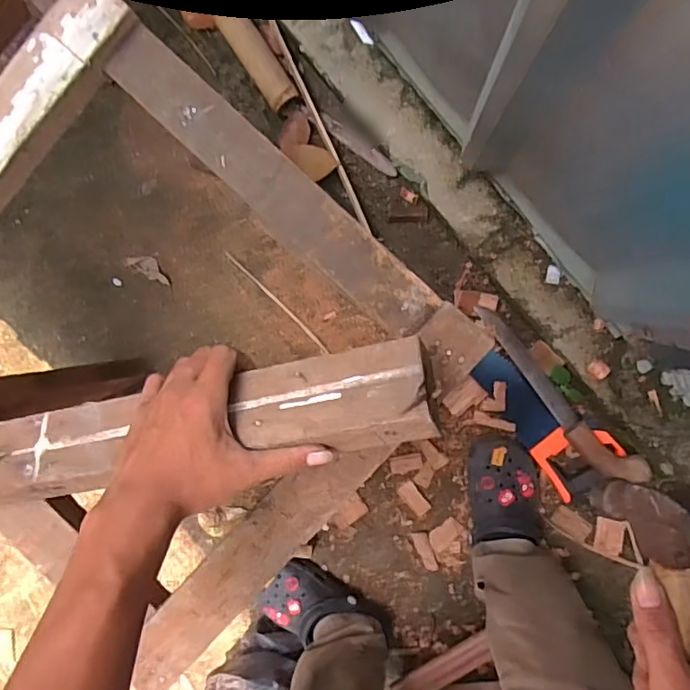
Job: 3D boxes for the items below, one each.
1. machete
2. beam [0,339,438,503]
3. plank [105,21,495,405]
[{"bbox_3d":[0.325,0.082,0.879,0.059,0.041,0.346,-44,88,7],"label":"machete"},{"bbox_3d":[-0.356,0.114,0.496,0.863,0.036,0.066,-12,92,16],"label":"beam"},{"bbox_3d":[-0.046,-0.124,0.501,0.425,0.021,0.062,45,97,1],"label":"plank"}]

